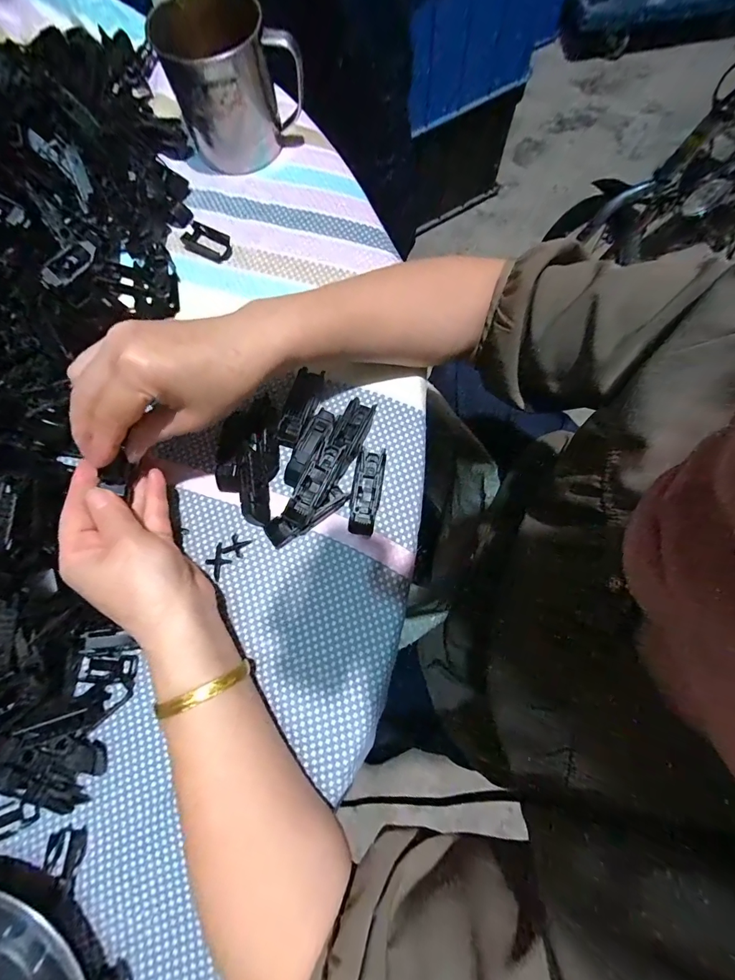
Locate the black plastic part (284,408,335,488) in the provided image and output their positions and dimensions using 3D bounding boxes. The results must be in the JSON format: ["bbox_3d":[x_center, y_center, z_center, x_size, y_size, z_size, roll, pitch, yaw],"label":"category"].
[{"bbox_3d":[-0.046,-0.033,0.301,0.017,0.015,0.064,26,79,8],"label":"black plastic part"}]

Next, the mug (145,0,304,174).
[{"bbox_3d":[-0.123,-0.371,0.342,0.108,0.090,0.095,-25,77,-4],"label":"mug"}]

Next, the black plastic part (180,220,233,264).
[{"bbox_3d":[-0.147,-0.227,0.349,0.051,0.006,0.029,27,79,8],"label":"black plastic part"}]

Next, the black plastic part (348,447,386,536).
[{"bbox_3d":[-0.001,0.001,0.292,0.021,0.014,0.066,9,77,4],"label":"black plastic part"}]

